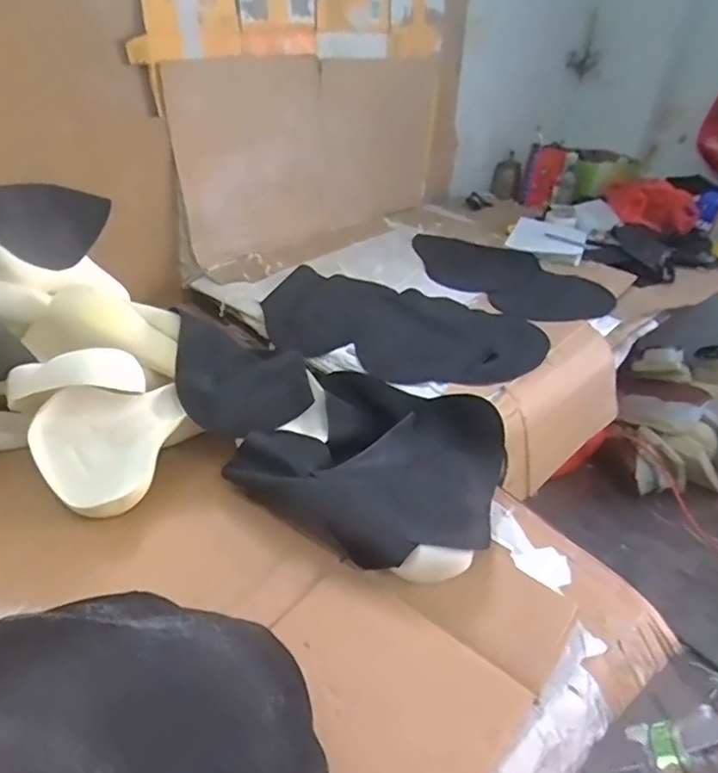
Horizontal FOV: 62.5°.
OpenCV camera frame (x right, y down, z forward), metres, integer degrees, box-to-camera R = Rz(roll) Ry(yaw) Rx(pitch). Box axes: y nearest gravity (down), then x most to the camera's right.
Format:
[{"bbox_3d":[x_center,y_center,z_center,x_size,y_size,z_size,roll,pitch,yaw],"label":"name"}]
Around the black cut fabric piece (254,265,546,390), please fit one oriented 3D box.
[{"bbox_3d":[0.086,-0.125,1.183,0.567,0.043,0.317,12,31,7],"label":"black cut fabric piece"}]

